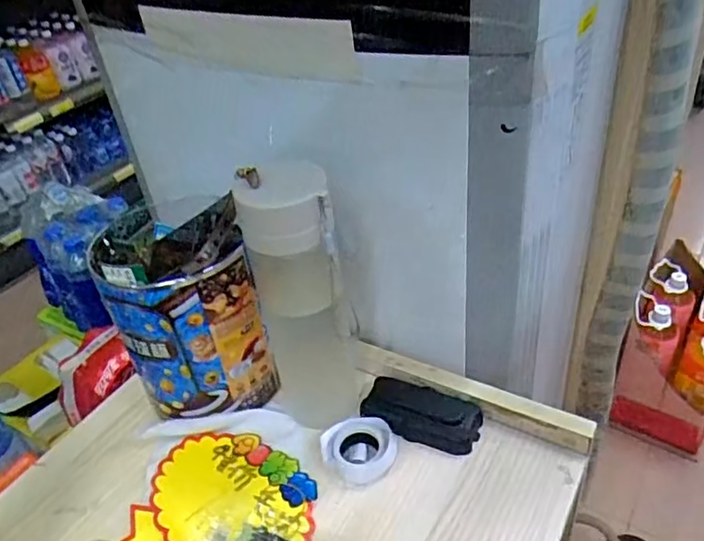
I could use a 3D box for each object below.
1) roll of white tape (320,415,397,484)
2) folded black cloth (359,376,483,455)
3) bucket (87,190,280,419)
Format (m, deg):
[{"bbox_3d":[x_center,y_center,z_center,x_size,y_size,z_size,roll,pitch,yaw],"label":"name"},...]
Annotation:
[{"bbox_3d":[0.007,0.159,0.531,0.065,0.020,0.052,-11,38,-6],"label":"roll of white tape"},{"bbox_3d":[0.064,0.136,0.557,0.108,0.026,0.056,14,42,24],"label":"folded black cloth"},{"bbox_3d":[-0.151,0.023,0.552,0.126,0.198,0.126,-11,38,-6],"label":"bucket"}]

